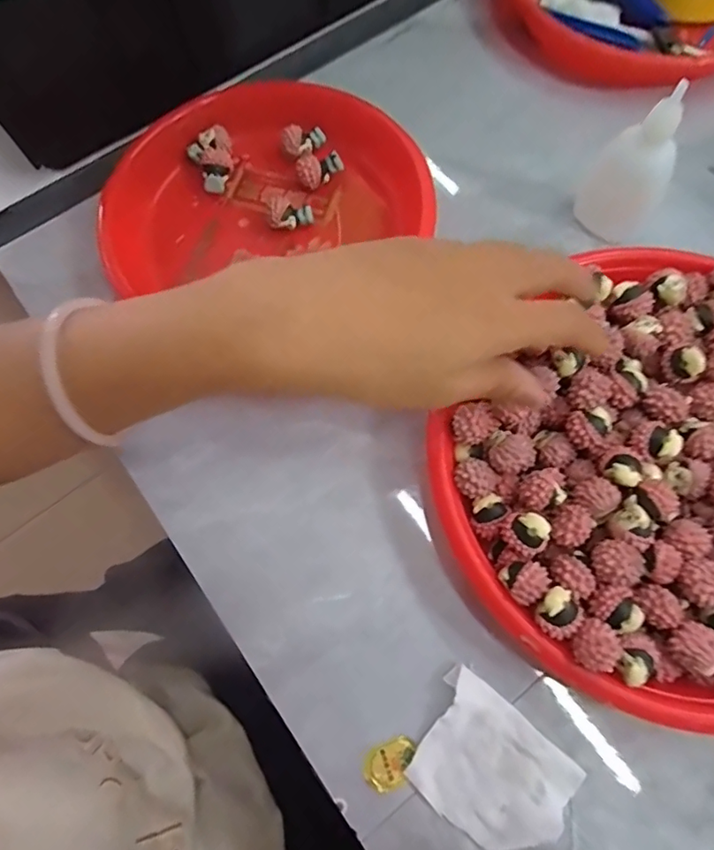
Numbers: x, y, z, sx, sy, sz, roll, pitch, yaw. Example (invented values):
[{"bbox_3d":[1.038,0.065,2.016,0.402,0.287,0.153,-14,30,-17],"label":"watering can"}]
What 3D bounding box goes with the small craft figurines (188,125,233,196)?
[{"bbox_3d":[-0.094,-0.176,0.338,0.029,0.020,0.045,-25,72,-6],"label":"small craft figurines"}]

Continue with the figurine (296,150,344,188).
[{"bbox_3d":[-0.025,-0.168,0.332,0.029,0.018,0.017,-34,73,-9],"label":"figurine"}]

